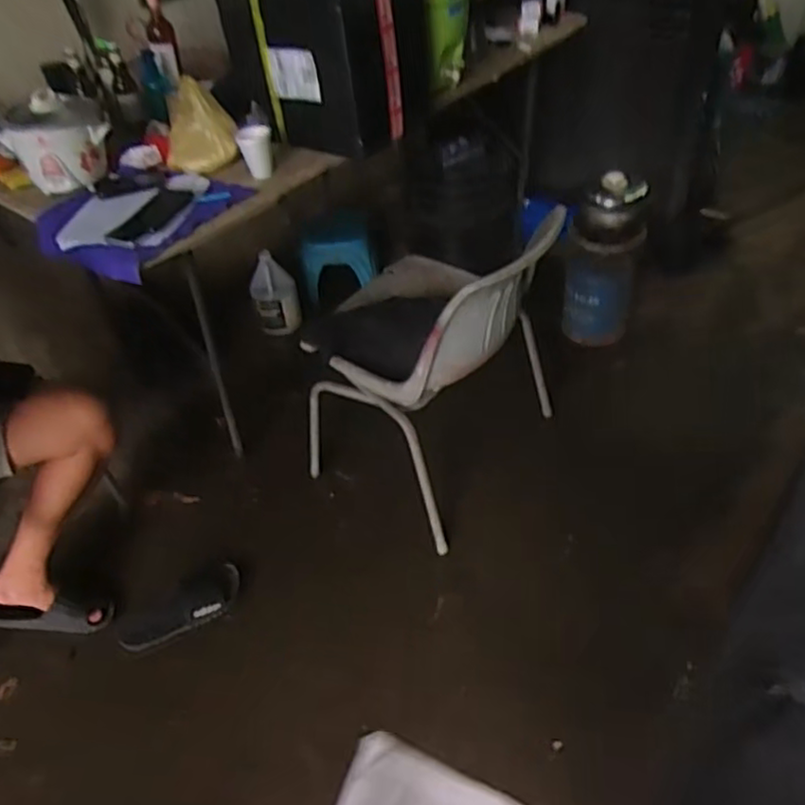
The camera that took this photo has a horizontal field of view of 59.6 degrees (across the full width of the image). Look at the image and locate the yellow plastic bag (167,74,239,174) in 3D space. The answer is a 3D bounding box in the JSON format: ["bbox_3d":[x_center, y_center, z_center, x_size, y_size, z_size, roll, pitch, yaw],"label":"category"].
[{"bbox_3d":[-0.480,-0.648,1.628,0.171,0.159,0.161,-16,45,-10],"label":"yellow plastic bag"}]

